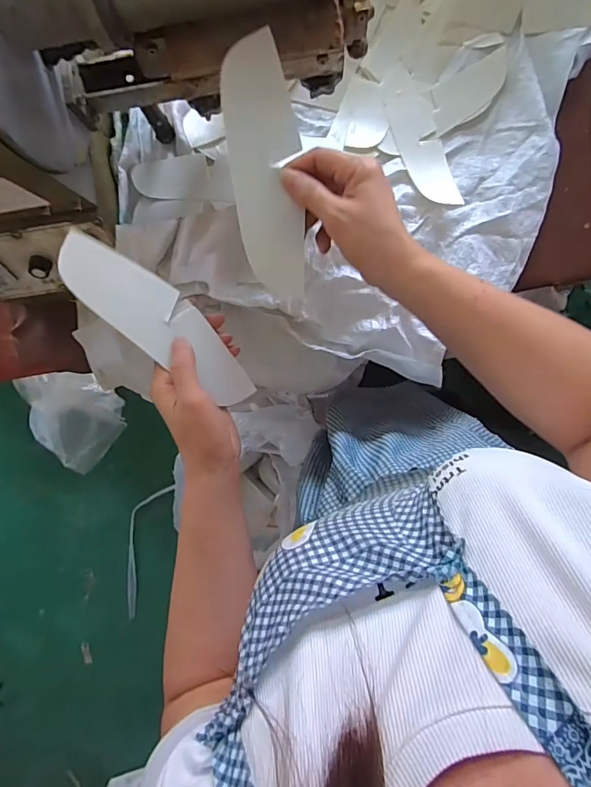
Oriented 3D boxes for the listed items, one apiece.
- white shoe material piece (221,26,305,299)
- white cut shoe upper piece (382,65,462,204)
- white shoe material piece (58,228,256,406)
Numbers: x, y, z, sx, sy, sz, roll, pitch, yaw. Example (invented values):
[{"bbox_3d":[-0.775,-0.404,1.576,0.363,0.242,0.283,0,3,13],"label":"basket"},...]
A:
[{"bbox_3d":[-0.024,-0.182,0.368,0.054,0.021,0.197,-6,105,4],"label":"white shoe material piece"},{"bbox_3d":[0.164,-0.331,0.582,0.064,0.013,0.193,-22,84,-6],"label":"white cut shoe upper piece"},{"bbox_3d":[-0.115,-0.061,0.390,0.200,0.040,0.052,40,97,-17],"label":"white shoe material piece"}]

